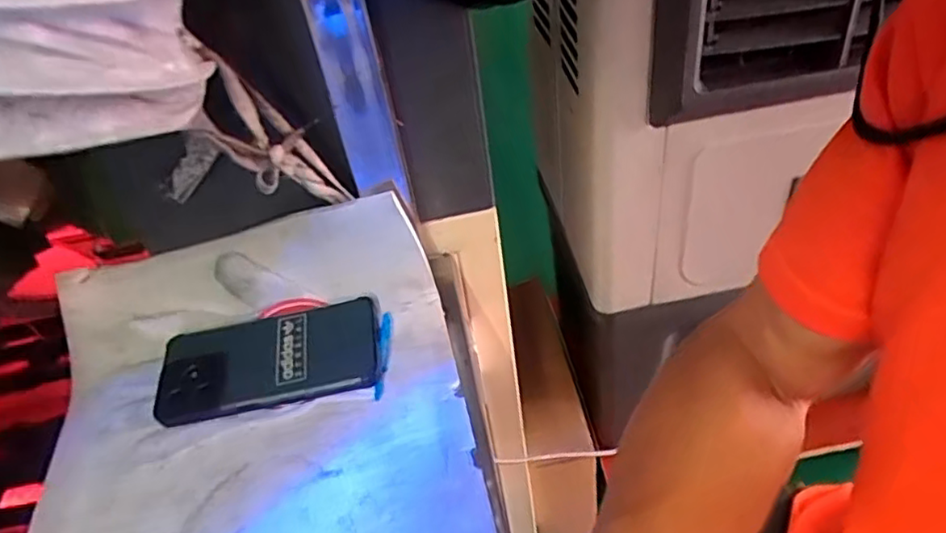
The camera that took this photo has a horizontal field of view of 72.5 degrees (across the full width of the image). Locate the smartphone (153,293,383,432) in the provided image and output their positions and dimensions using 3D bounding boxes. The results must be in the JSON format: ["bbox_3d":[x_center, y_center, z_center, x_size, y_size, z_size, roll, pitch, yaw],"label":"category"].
[{"bbox_3d":[-0.154,0.068,0.487,0.161,0.013,0.083,-11,50,-2],"label":"smartphone"}]

